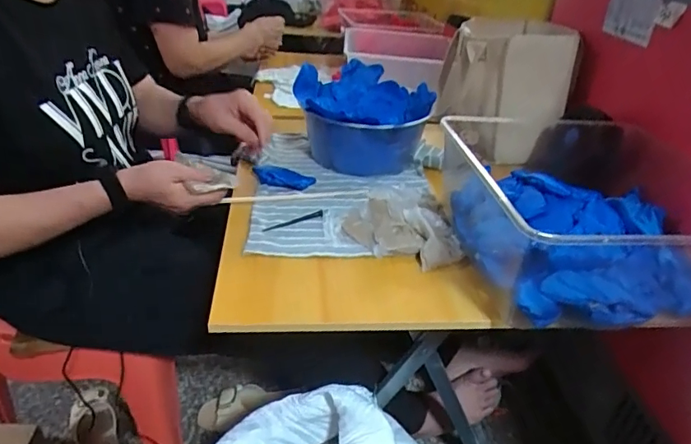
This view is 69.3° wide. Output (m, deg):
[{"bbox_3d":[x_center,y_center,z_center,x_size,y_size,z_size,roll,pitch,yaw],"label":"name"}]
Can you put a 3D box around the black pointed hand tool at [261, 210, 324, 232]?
[{"bbox_3d":[-0.070,-0.001,0.679,0.094,0.004,0.014,-19,38,-32],"label":"black pointed hand tool"}]

